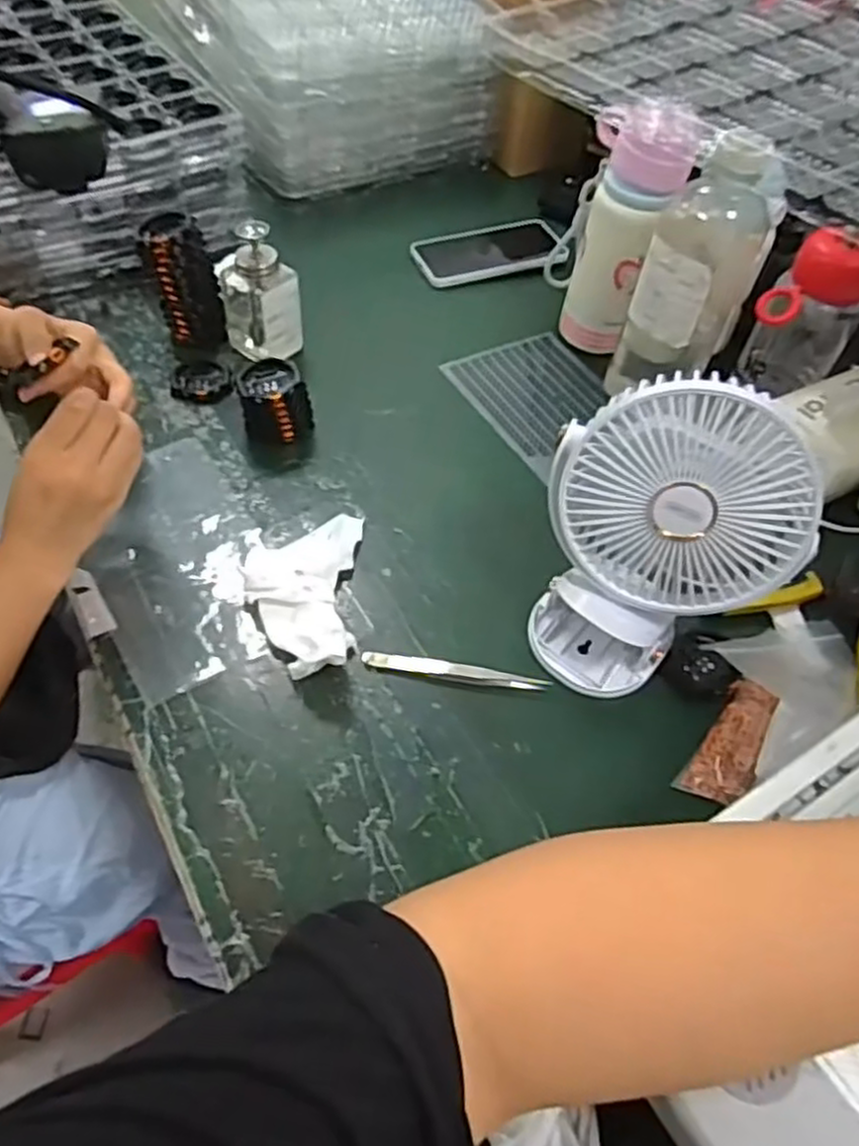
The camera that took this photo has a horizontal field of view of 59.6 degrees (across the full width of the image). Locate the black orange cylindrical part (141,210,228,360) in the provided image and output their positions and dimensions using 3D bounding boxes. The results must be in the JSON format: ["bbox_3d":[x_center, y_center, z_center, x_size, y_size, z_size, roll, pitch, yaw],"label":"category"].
[{"bbox_3d":[-0.226,-0.263,0.689,0.058,0.120,0.044,-16,46,-14],"label":"black orange cylindrical part"}]

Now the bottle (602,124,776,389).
[{"bbox_3d":[0.216,-0.244,0.614,0.082,0.215,0.075,21,54,12],"label":"bottle"}]

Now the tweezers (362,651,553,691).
[{"bbox_3d":[0.018,0.068,0.518,0.127,0.008,0.013,8,53,2],"label":"tweezers"}]

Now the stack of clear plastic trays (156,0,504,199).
[{"bbox_3d":[-0.139,-0.709,0.986,0.338,0.185,0.460,-20,57,-18],"label":"stack of clear plastic trays"}]

